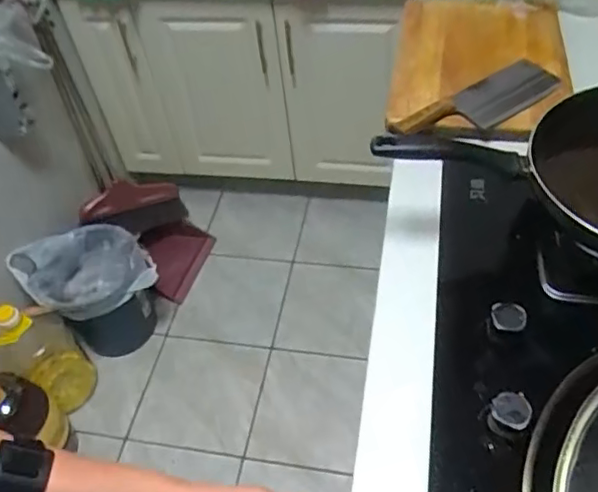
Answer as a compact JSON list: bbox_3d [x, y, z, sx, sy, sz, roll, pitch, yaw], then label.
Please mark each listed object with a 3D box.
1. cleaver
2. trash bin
[{"bbox_3d":[0.280,-0.224,0.926,0.268,0.028,0.093,-27,52,-16],"label":"cleaver"},{"bbox_3d":[-0.514,0.135,1.561,0.288,0.324,0.226,-27,52,-16],"label":"trash bin"}]

